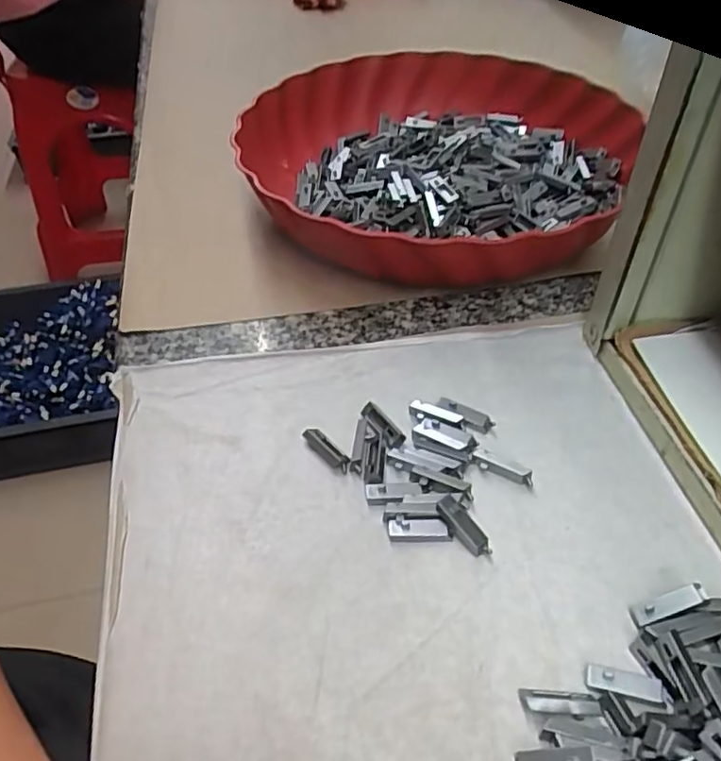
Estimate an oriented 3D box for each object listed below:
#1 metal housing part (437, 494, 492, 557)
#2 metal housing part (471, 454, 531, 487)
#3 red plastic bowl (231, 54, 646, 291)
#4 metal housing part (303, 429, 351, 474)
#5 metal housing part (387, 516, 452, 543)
[{"bbox_3d":[0.040,0.056,0.246,0.008,0.004,0.026,-33,75,-26],"label":"metal housing part"},{"bbox_3d":[0.059,0.038,0.267,0.026,0.007,0.004,19,50,20],"label":"metal housing part"},{"bbox_3d":[0.044,-0.141,0.406,0.235,0.049,0.256,-1,46,2],"label":"red plastic bowl"},{"bbox_3d":[-0.014,0.030,0.275,0.007,0.005,0.026,-34,53,-26],"label":"metal housing part"},{"bbox_3d":[0.023,0.058,0.248,0.024,0.004,0.008,2,46,5],"label":"metal housing part"}]

